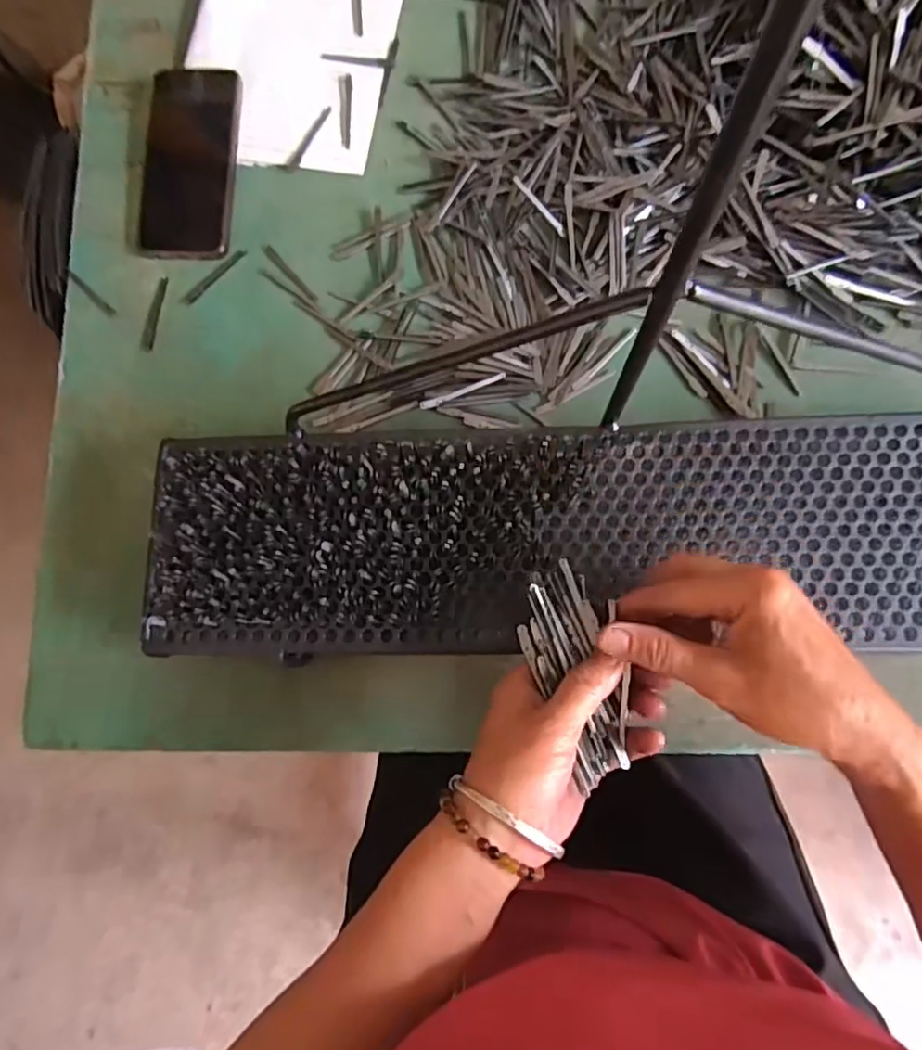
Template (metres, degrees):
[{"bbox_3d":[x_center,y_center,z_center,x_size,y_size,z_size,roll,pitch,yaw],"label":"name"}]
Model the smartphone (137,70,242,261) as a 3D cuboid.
[{"bbox_3d":[-0.226,-0.302,0.510,0.078,0.014,0.160,2,83,5],"label":"smartphone"}]

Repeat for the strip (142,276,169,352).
[{"bbox_3d":[-0.252,-0.174,0.503,0.010,0.004,0.064,8,83,5],"label":"strip"}]

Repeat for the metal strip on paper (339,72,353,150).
[{"bbox_3d":[-0.096,-0.349,0.516,0.011,0.004,0.066,-4,82,4],"label":"metal strip on paper"}]

